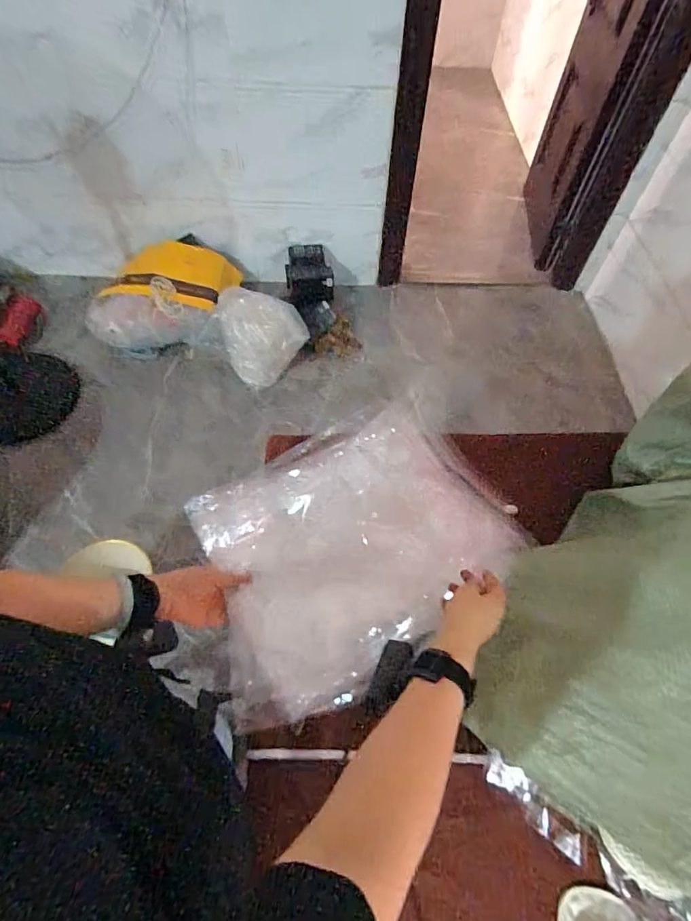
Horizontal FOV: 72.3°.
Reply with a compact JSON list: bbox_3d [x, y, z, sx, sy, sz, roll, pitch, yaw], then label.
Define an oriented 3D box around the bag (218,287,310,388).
[{"bbox_3d":[-0.305,-0.463,1.808,0.308,0.290,0.195,-8,59,-7],"label":"bag"}]

